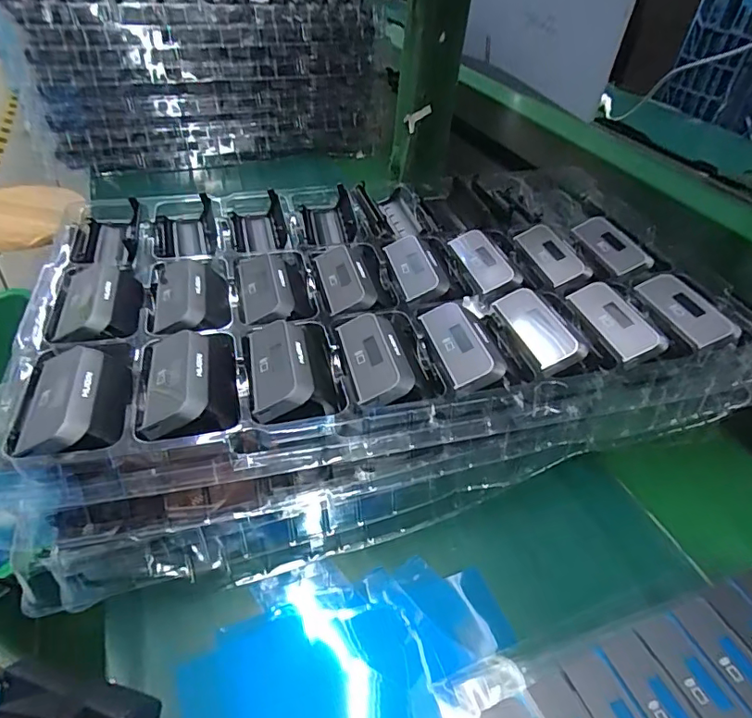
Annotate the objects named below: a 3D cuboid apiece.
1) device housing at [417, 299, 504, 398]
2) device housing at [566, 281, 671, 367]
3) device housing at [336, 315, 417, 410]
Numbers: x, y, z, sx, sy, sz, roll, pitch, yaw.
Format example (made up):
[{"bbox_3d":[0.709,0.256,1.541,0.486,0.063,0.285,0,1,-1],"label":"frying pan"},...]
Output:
[{"bbox_3d":[0.057,-0.009,0.334,0.036,0.018,0.075,-28,40,10],"label":"device housing"},{"bbox_3d":[0.166,-0.027,0.360,0.031,0.008,0.076,-32,43,9],"label":"device housing"},{"bbox_3d":[-0.001,-0.001,0.322,0.036,0.015,0.078,-22,40,2],"label":"device housing"}]

